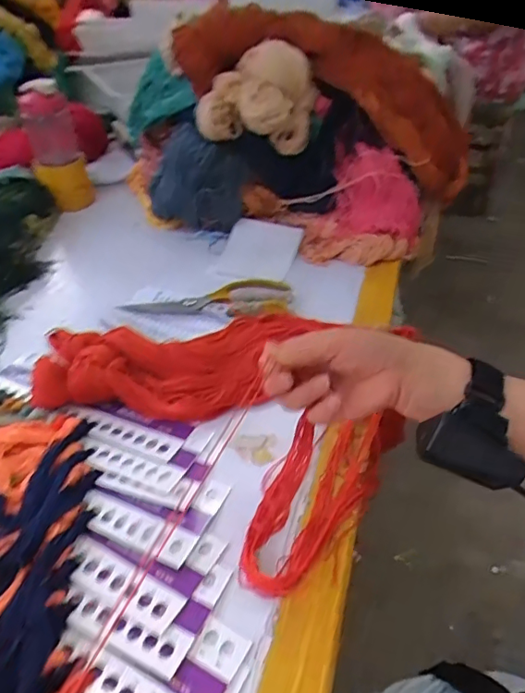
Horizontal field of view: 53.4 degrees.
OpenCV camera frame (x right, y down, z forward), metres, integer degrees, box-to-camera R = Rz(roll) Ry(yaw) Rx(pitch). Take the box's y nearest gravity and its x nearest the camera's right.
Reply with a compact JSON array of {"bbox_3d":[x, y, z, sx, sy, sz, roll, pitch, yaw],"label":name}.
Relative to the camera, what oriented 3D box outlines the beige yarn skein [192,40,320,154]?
[{"bbox_3d":[-0.010,-0.347,0.742,0.156,0.137,0.083,7,40,10],"label":"beige yarn skein"}]

